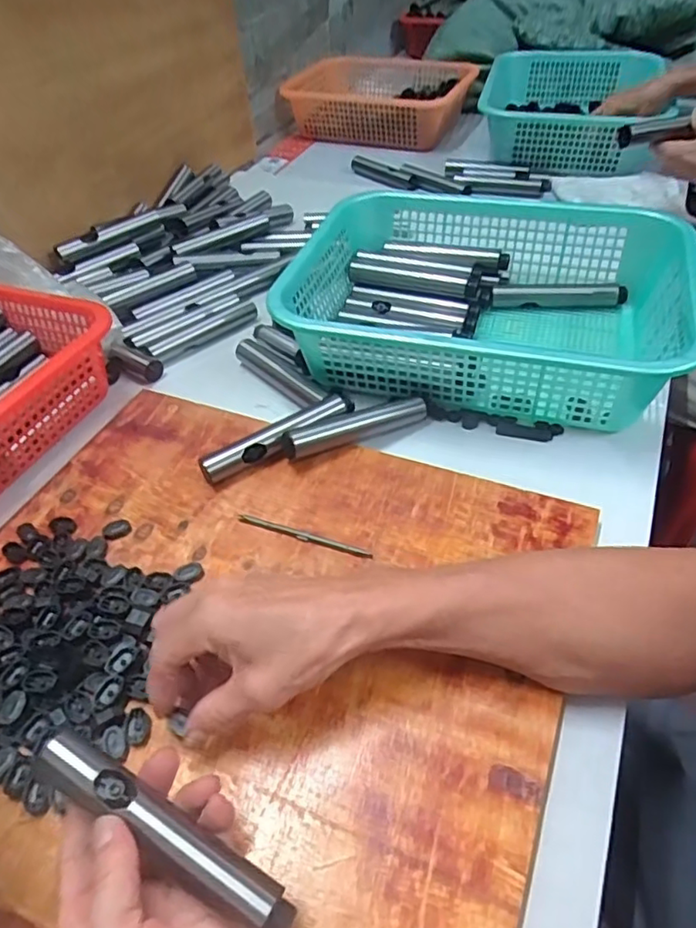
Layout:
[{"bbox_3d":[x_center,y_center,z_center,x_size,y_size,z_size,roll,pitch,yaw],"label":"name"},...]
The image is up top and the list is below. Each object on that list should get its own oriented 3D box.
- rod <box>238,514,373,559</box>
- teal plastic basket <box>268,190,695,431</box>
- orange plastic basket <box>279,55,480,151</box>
[{"bbox_3d":[-0.036,0.057,0.476,0.115,0.006,0.008,15,50,17],"label":"rod"},{"bbox_3d":[0.136,-0.173,0.624,0.391,0.102,0.294,11,49,14],"label":"teal plastic basket"},{"bbox_3d":[0.068,-0.716,1.171,0.318,0.097,0.252,18,50,16],"label":"orange plastic basket"}]

